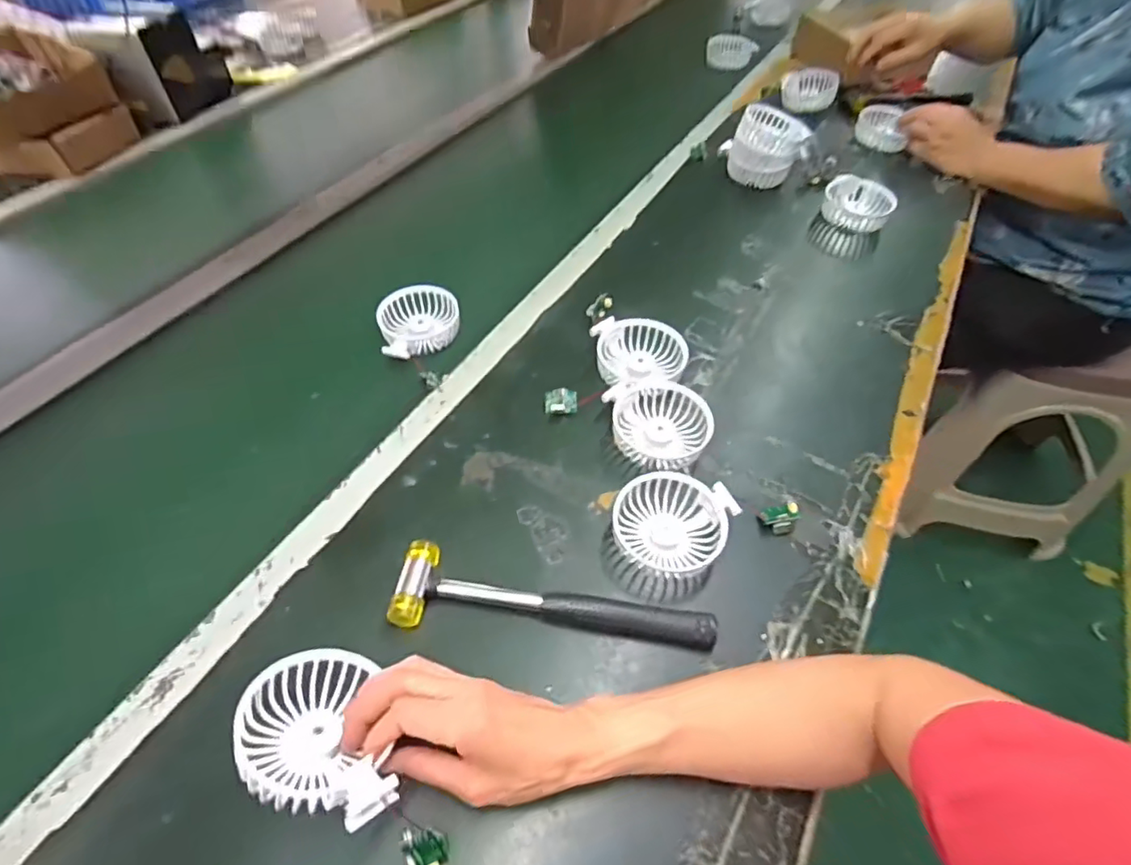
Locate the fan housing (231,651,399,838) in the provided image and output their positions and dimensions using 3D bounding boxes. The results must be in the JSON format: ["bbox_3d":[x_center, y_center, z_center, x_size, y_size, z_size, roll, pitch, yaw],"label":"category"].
[{"bbox_3d":[-0.149,0.181,0.349,0.076,0.032,0.106,-4,45,-32],"label":"fan housing"}]

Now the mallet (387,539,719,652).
[{"bbox_3d":[-0.008,0.122,0.451,0.238,0.024,0.063,2,51,2],"label":"mallet"}]

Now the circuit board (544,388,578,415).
[{"bbox_3d":[-0.005,-0.030,0.582,0.031,0.016,0.023,-1,51,-1],"label":"circuit board"}]

